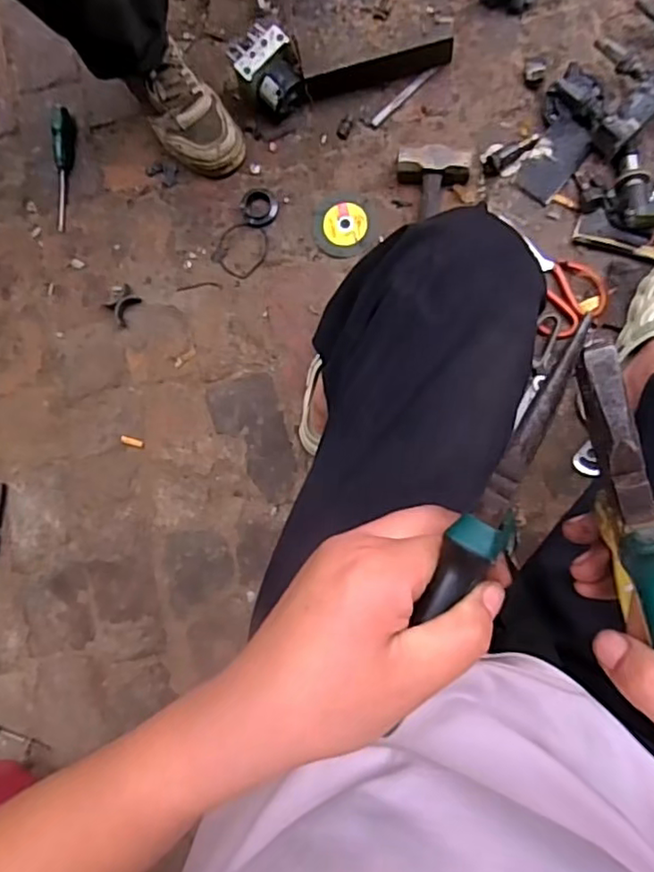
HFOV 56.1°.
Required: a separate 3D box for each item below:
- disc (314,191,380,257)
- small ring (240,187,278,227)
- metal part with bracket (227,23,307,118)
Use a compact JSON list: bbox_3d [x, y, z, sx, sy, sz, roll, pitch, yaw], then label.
[{"bbox_3d":[0.029,-0.321,0.929,0.097,0.004,0.097,0,90,10],"label":"disc"},{"bbox_3d":[-0.102,-0.346,0.928,0.058,0.012,0.056,2,102,10],"label":"small ring"},{"bbox_3d":[-0.086,-0.536,0.904,0.089,0.095,0.102,-34,83,4],"label":"metal part with bracket"}]

